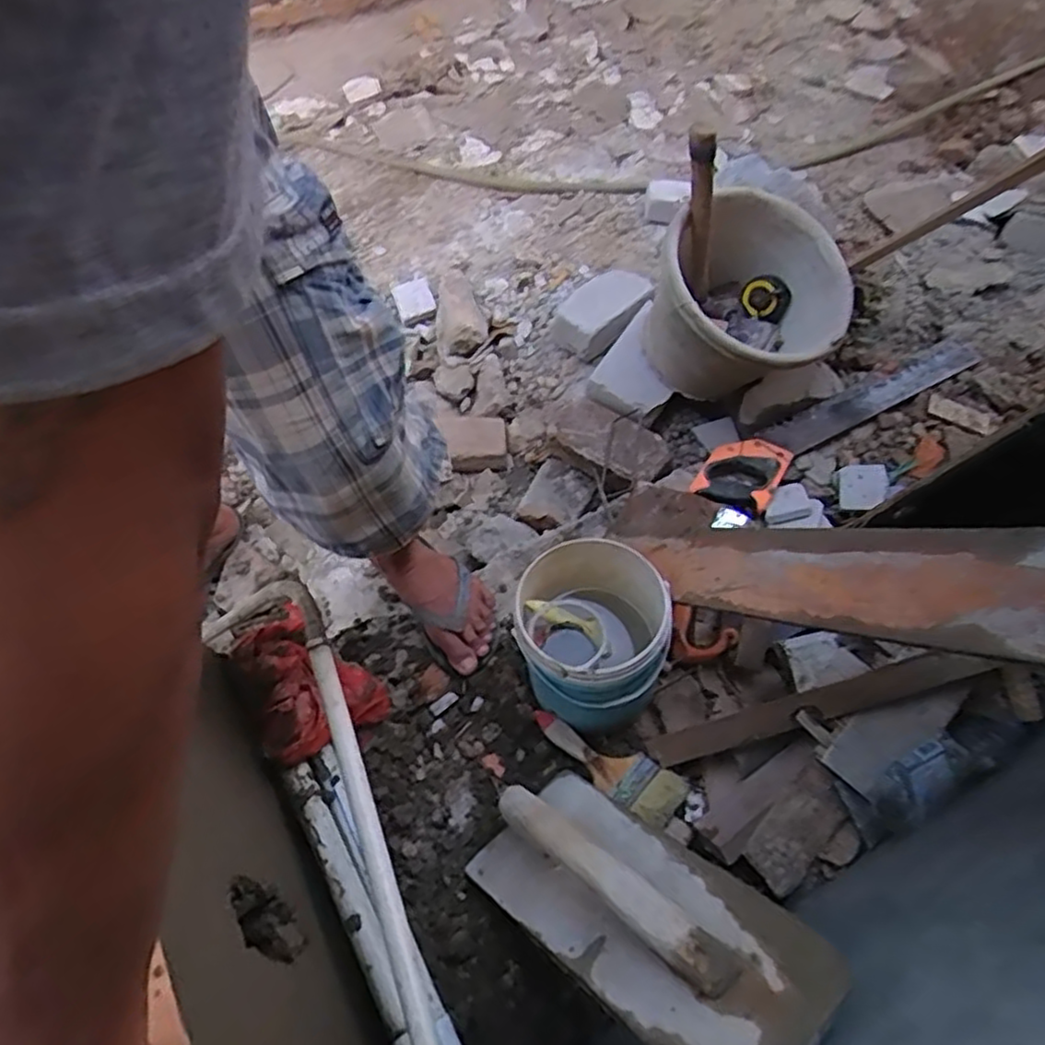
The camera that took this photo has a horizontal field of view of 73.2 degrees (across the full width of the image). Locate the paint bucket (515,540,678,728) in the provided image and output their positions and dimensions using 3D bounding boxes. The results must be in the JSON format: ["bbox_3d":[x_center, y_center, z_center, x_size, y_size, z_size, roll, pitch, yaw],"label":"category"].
[{"bbox_3d":[0.086,0.142,0.897,0.187,0.192,0.181,0,63,0],"label":"paint bucket"}]

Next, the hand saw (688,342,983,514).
[{"bbox_3d":[0.506,-0.174,1.151,0.550,0.032,0.120,-31,67,-15],"label":"hand saw"}]

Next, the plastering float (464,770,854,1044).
[{"bbox_3d":[0.074,0.326,0.633,0.069,0.461,0.148,48,69,-13],"label":"plastering float"}]

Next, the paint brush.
[{"bbox_3d":[0.099,0.294,0.865,0.199,0.023,0.067,26,65,26],"label":"paint brush"}]

